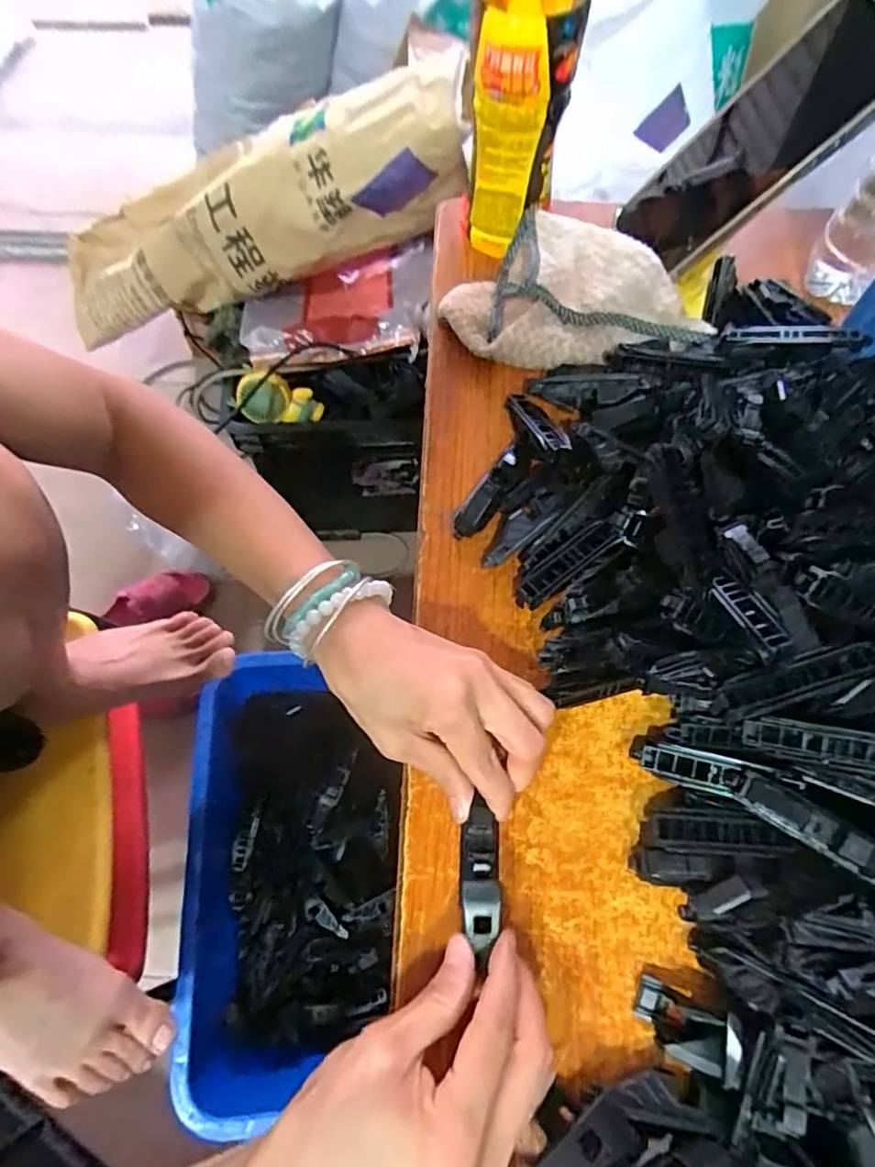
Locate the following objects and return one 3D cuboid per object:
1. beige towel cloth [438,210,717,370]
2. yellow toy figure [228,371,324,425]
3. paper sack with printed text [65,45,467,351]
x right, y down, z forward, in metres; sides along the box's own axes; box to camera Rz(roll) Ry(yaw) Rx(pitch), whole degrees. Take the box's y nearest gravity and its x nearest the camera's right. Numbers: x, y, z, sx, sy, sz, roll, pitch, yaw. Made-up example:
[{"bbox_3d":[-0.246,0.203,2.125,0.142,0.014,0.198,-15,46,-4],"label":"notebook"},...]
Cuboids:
[{"bbox_3d":[0.095,-0.203,0.412,0.178,0.047,0.108,12,68,6],"label":"beige towel cloth"},{"bbox_3d":[-0.211,-0.243,0.784,0.107,0.060,0.048,17,20,-31],"label":"yellow toy figure"},{"bbox_3d":[-0.251,-0.498,0.798,0.706,0.136,0.194,6,65,32],"label":"paper sack with printed text"}]

